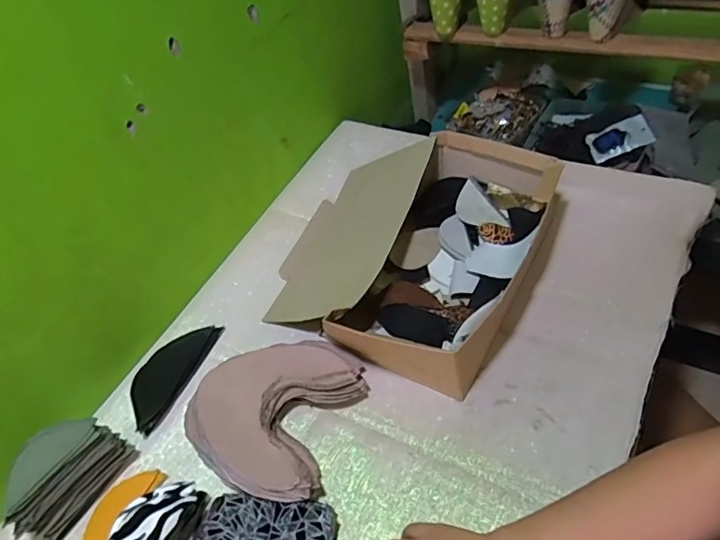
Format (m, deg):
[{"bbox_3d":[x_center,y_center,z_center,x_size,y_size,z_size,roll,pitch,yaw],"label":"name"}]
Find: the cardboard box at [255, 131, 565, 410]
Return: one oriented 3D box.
[{"bbox_3d":[0.052,-0.037,0.719,0.354,0.117,0.346,17,55,26],"label":"cardboard box"}]

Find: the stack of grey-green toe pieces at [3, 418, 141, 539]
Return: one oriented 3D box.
[{"bbox_3d":[-0.334,0.234,0.591,0.061,0.083,0.133,17,56,27],"label":"stack of grey-green toe pieces"}]

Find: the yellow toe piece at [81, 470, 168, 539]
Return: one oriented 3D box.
[{"bbox_3d":[-0.278,0.271,0.597,0.049,0.010,0.113,24,59,30],"label":"yellow toe piece"}]

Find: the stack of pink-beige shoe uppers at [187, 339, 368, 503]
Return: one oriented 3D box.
[{"bbox_3d":[-0.107,0.165,0.627,0.196,0.051,0.190,11,53,23],"label":"stack of pink-beige shoe uppers"}]

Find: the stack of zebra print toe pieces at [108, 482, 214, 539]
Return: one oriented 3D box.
[{"bbox_3d":[-0.210,0.280,0.540,0.055,0.080,0.125,12,53,23],"label":"stack of zebra print toe pieces"}]

